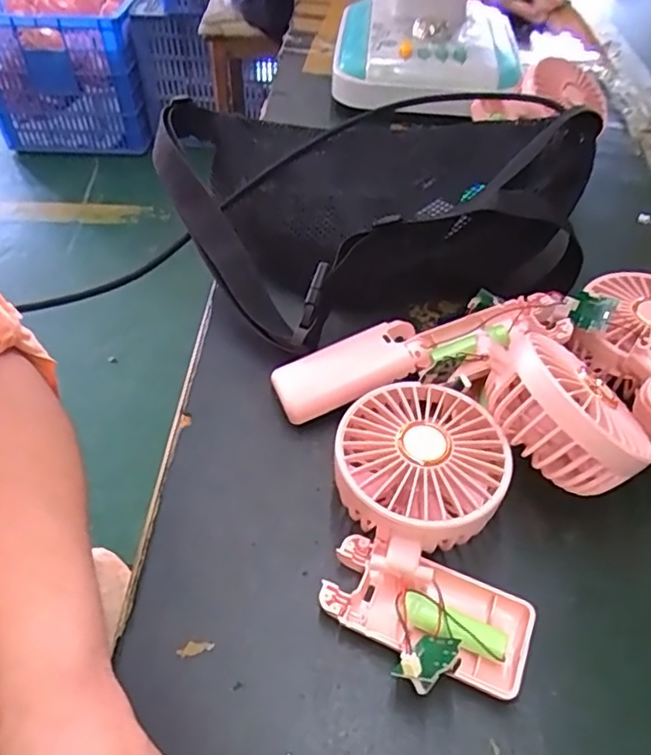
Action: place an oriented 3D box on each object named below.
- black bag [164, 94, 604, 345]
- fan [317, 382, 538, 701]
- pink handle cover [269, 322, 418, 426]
[{"bbox_3d":[0.024,-0.140,0.456,0.264,0.112,0.256,-15,50,-12],"label":"black bag"},{"bbox_3d":[0.046,0.073,0.299,0.094,0.046,0.149,-3,48,-2],"label":"fan"},{"bbox_3d":[0.013,-0.005,0.366,0.089,0.012,0.040,-25,51,-1],"label":"pink handle cover"}]

